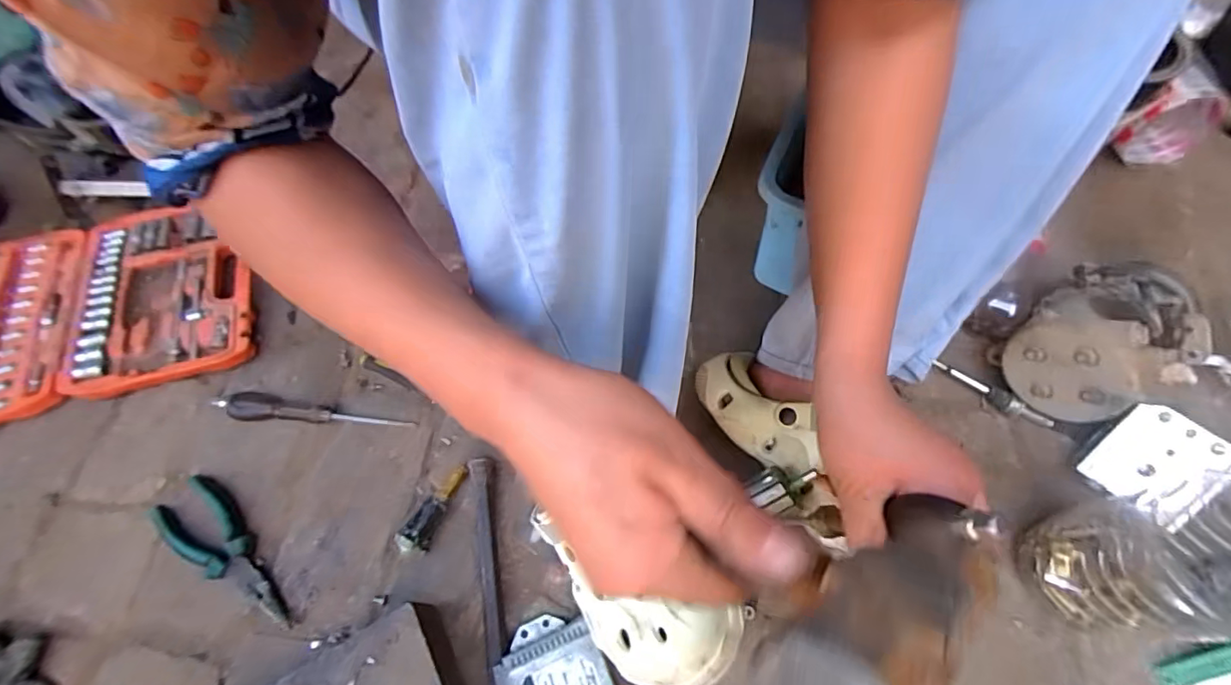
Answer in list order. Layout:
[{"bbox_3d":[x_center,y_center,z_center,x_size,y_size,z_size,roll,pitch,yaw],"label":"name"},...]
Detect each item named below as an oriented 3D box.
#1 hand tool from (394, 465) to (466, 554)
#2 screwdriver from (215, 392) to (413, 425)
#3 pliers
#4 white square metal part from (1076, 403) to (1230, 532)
[{"bbox_3d":[-0.175,0.155,0.507,0.026,0.031,0.087,17,63,10],"label":"hand tool"},{"bbox_3d":[-0.311,0.075,0.551,0.200,0.032,0.031,7,62,5],"label":"screwdriver"},{"bbox_3d":[-0.352,0.187,0.493,0.176,0.027,0.057,30,66,16],"label":"pliers"},{"bbox_3d":[0.487,0.106,0.485,0.085,0.021,0.088,43,109,31],"label":"white square metal part"}]

